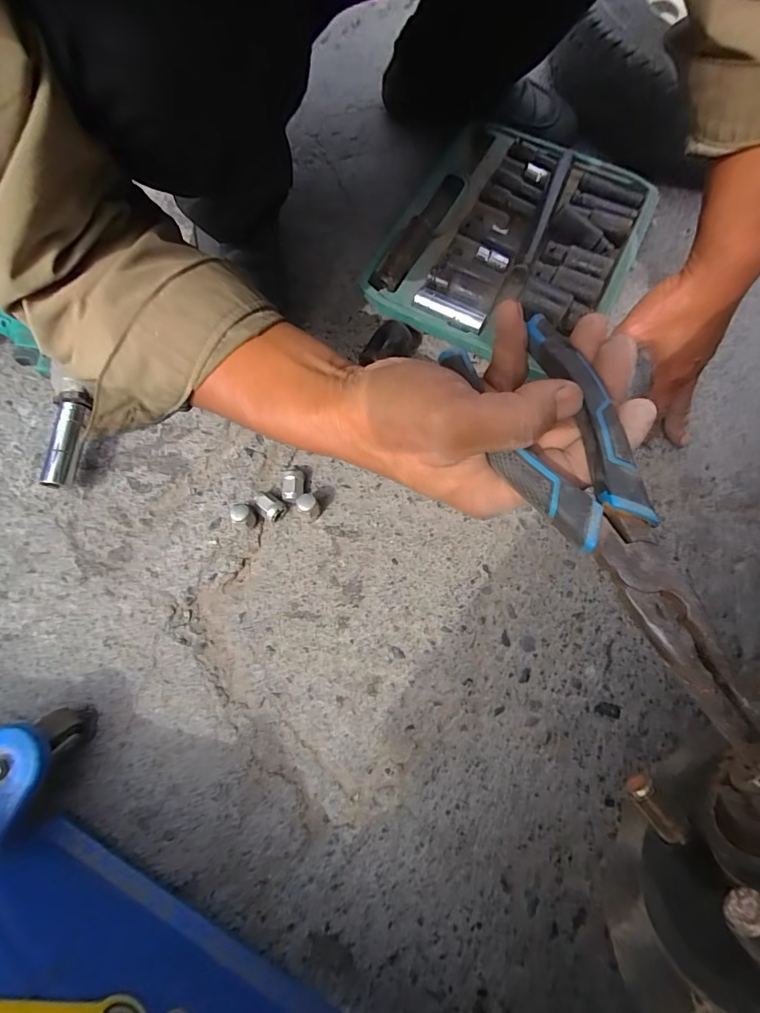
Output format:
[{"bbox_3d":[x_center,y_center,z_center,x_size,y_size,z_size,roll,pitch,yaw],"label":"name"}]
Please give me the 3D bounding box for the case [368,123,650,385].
[{"bbox_3d":[0.155,-0.312,0.515,0.259,0.046,0.323,26,72,6],"label":"case"}]

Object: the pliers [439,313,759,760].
[{"bbox_3d":[0.087,0.000,0.182,0.053,0.013,0.186,-15,69,-8],"label":"pliers"}]

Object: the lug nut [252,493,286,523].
[{"bbox_3d":[-0.106,0.001,0.424,0.030,0.022,0.021,33,73,8],"label":"lug nut"}]

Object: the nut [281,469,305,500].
[{"bbox_3d":[-0.086,-0.020,0.430,0.024,0.020,0.028,-8,72,-5],"label":"nut"}]

